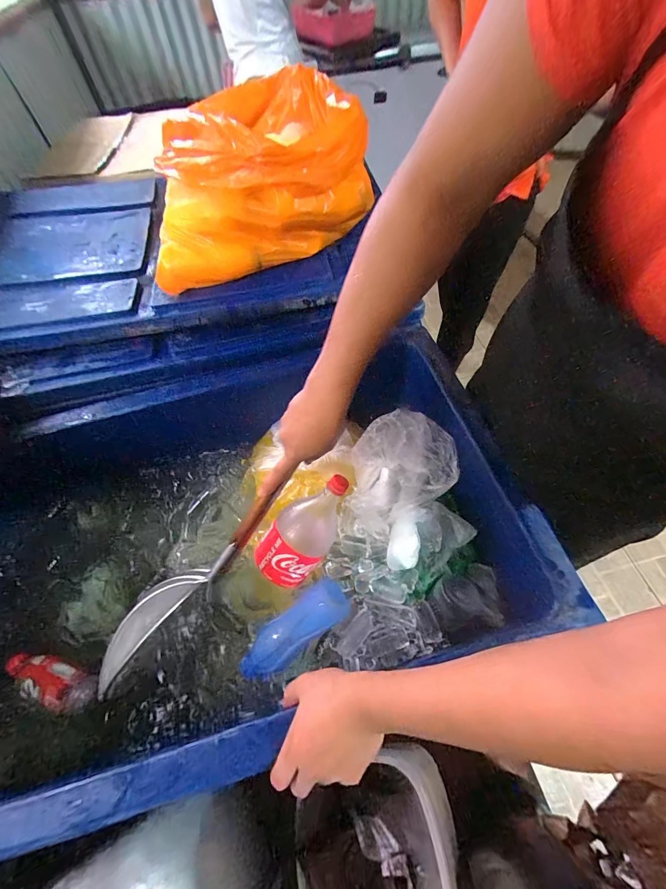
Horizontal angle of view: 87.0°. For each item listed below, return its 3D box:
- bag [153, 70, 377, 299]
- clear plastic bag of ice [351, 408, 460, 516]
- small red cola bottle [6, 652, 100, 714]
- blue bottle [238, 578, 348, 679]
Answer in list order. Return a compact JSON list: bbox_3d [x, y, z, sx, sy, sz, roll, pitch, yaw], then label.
[{"bbox_3d":[-0.158,-0.536,0.692,0.400,0.209,0.408,-11,57,-4],"label":"bag"},{"bbox_3d":[0.128,0.038,0.652,0.172,0.132,0.157,-7,57,-1],"label":"clear plastic bag of ice"},{"bbox_3d":[-0.447,0.374,0.561,0.176,0.046,0.054,13,59,11],"label":"small red cola bottle"},{"bbox_3d":[-0.069,0.304,0.582,0.206,0.059,0.080,-30,61,-15],"label":"blue bottle"}]

